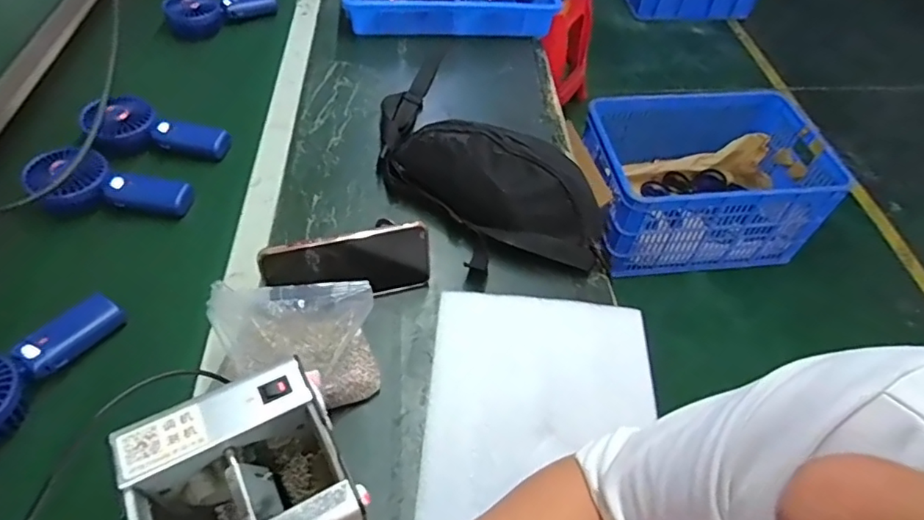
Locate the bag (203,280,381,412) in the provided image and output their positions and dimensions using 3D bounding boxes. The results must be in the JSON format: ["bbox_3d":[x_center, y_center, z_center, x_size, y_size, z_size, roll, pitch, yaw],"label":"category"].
[{"bbox_3d":[-0.151,0.083,0.500,0.138,0.117,0.079,0,51,-4],"label":"bag"}]

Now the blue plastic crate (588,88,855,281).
[{"bbox_3d":[0.671,-0.231,1.556,0.611,0.288,0.438,-2,51,-5],"label":"blue plastic crate"}]

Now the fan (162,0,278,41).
[{"bbox_3d":[-0.410,-0.426,0.933,0.180,0.049,0.078,-17,54,-16],"label":"fan"}]

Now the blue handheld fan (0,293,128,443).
[{"bbox_3d":[-0.419,0.096,0.509,0.079,0.047,0.176,23,53,15],"label":"blue handheld fan"}]

